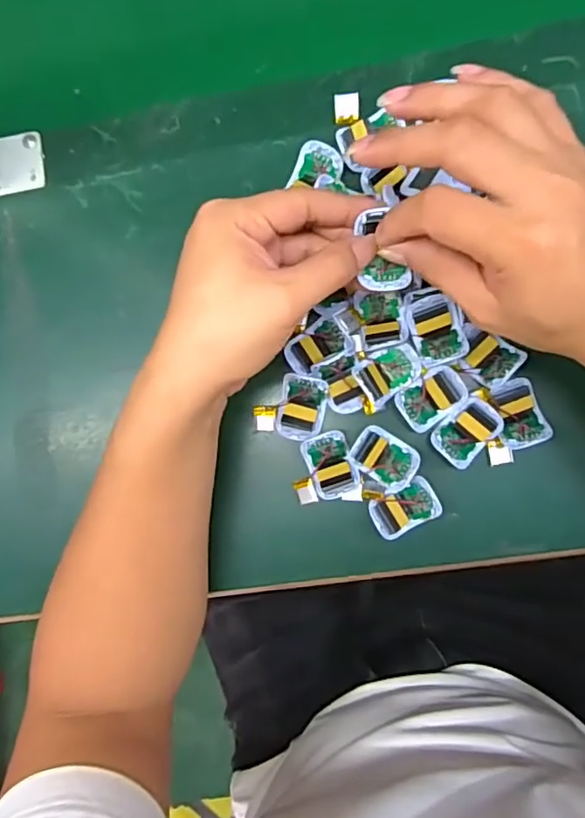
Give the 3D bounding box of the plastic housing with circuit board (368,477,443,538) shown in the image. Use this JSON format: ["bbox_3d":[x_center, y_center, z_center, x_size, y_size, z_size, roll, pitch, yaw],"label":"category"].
[{"bbox_3d":[0.073,0.064,0.373,0.042,0.018,0.028,-30,88,7],"label":"plastic housing with circuit board"}]

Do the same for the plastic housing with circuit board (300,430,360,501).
[{"bbox_3d":[0.024,0.037,0.376,0.029,0.010,0.042,-19,89,7],"label":"plastic housing with circuit board"}]

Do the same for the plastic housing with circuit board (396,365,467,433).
[{"bbox_3d":[0.088,-0.007,0.368,0.043,0.011,0.029,-36,87,6],"label":"plastic housing with circuit board"}]

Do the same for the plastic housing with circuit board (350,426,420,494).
[{"bbox_3d":[0.058,0.032,0.372,0.040,0.015,0.030,32,95,5],"label":"plastic housing with circuit board"}]

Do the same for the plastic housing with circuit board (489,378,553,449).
[{"bbox_3d":[0.142,0.002,0.363,0.029,0.016,0.042,-19,89,7],"label":"plastic housing with circuit board"}]

